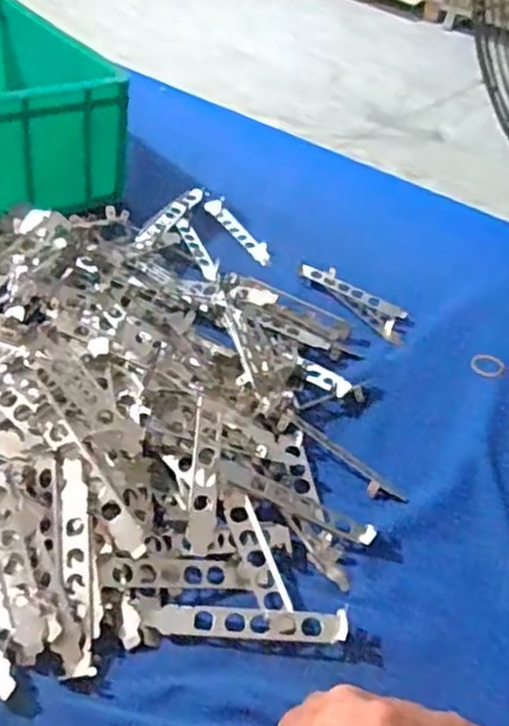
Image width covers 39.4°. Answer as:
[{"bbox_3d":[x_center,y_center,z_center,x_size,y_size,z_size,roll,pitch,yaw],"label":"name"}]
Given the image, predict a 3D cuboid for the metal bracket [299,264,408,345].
[{"bbox_3d":[0.100,-0.067,0.721,0.124,0.013,0.037,33,46,25],"label":"metal bracket"}]

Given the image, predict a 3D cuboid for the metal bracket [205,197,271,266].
[{"bbox_3d":[-0.020,-0.151,0.806,0.026,0.014,0.119,-18,47,-29],"label":"metal bracket"}]

